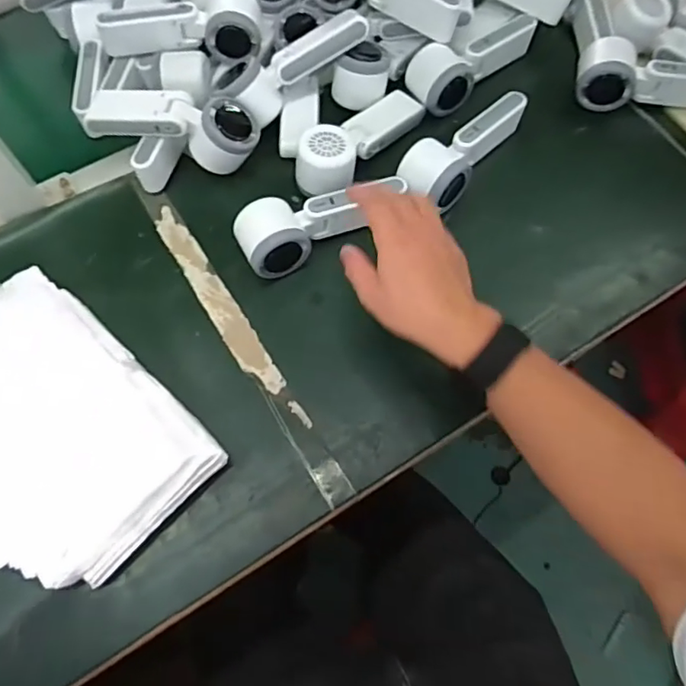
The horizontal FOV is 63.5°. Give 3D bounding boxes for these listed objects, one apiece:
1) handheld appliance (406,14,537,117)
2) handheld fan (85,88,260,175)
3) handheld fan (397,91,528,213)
[{"bbox_3d":[0.141,-0.319,0.612,0.166,0.045,0.064,-41,74,-15],"label":"handheld appliance"},{"bbox_3d":[-0.168,-0.205,0.560,0.164,0.068,0.066,2,68,1],"label":"handheld fan"},{"bbox_3d":[0.122,-0.203,0.568,0.060,0.049,0.162,37,72,14],"label":"handheld fan"}]

